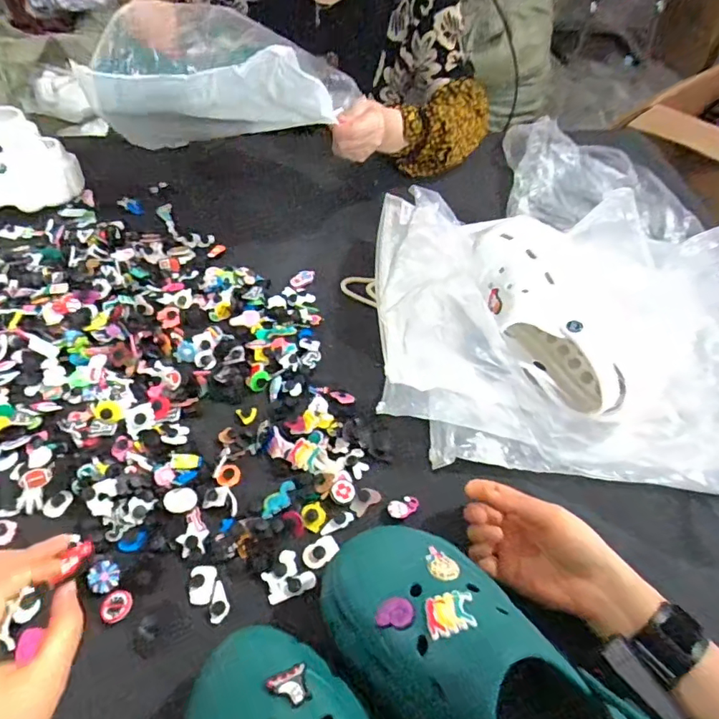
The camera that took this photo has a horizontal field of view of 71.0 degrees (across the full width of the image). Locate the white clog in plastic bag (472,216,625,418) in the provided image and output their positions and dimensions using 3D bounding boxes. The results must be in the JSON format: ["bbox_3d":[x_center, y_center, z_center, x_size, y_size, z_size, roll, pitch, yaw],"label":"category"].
[{"bbox_3d":[0.197,-0.052,0.537,0.115,0.096,0.241,-14,69,-12],"label":"white clog in plastic bag"}]

